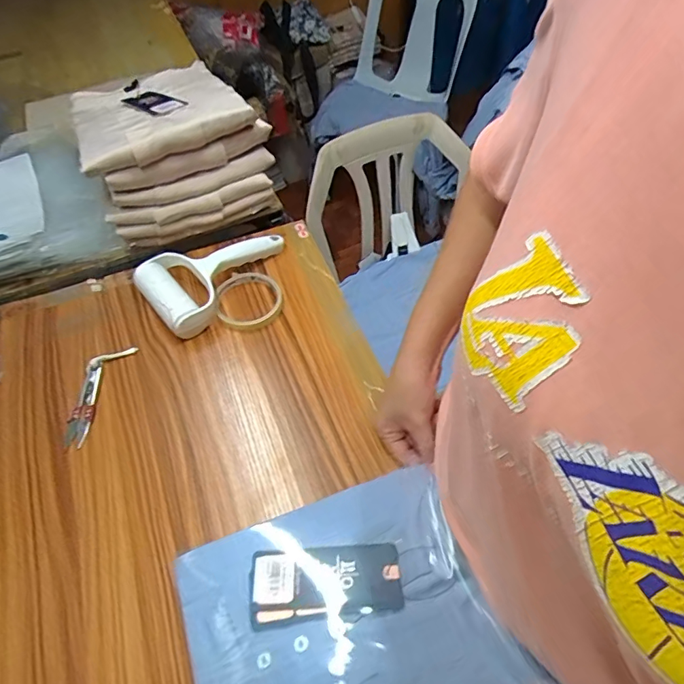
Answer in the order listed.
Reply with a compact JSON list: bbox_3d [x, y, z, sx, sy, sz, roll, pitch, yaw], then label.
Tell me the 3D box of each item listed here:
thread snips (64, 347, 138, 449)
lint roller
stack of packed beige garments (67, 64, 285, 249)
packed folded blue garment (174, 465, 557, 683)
[{"bbox_3d":[-0.277,0.054,0.526,0.039,0.007,0.125,10,56,9],"label":"thread snips"},{"bbox_3d":[-0.154,-0.090,0.601,0.186,0.047,0.113,-33,60,-20],"label":"lint roller"},{"bbox_3d":[-0.238,-0.283,0.647,0.218,0.126,0.260,-23,57,-14],"label":"stack of packed beige garments"},{"bbox_3d":[0.002,0.224,0.370,0.236,0.025,0.202,-19,56,-11],"label":"packed folded blue garment"}]

